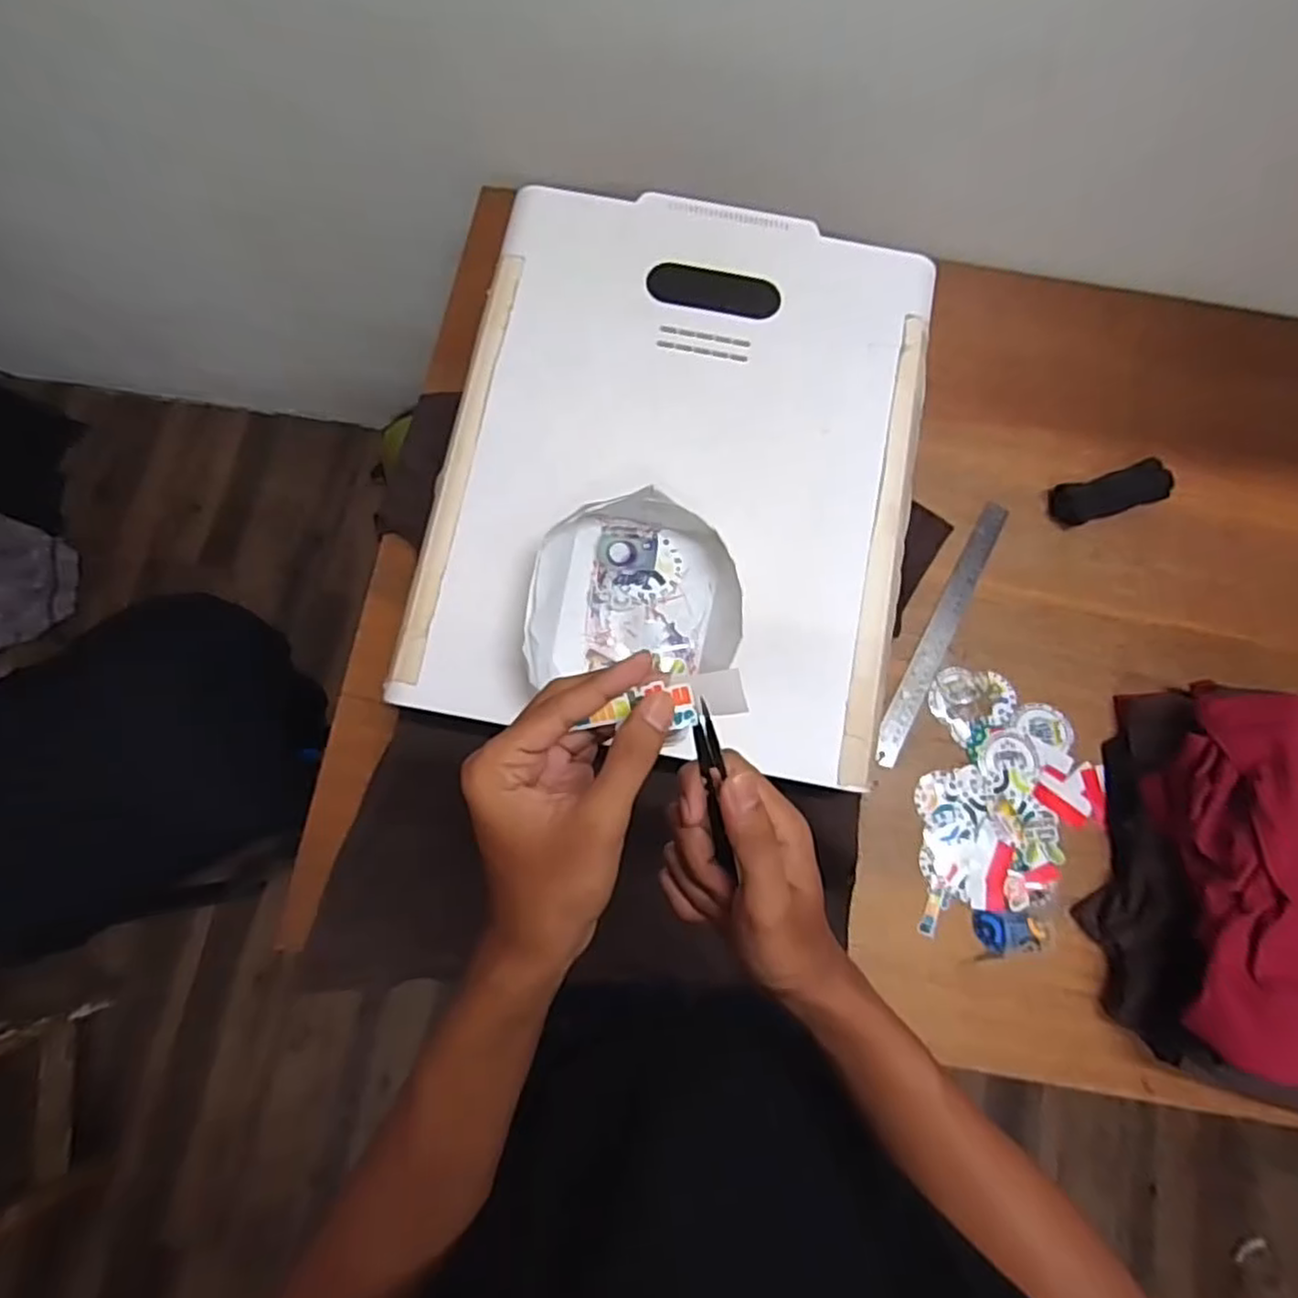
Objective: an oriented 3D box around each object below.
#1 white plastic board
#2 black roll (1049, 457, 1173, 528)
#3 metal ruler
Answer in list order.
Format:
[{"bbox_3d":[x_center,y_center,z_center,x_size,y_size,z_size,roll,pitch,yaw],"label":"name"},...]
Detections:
[{"bbox_3d":[0.029,-0.162,0.622,0.393,0.027,0.493,10,80,2],"label":"white plastic board"},{"bbox_3d":[0.508,-0.171,0.780,0.130,0.022,0.049,-15,78,-6],"label":"black roll"},{"bbox_3d":[0.314,-0.020,0.760,0.031,0.008,0.316,28,79,7],"label":"metal ruler"}]

